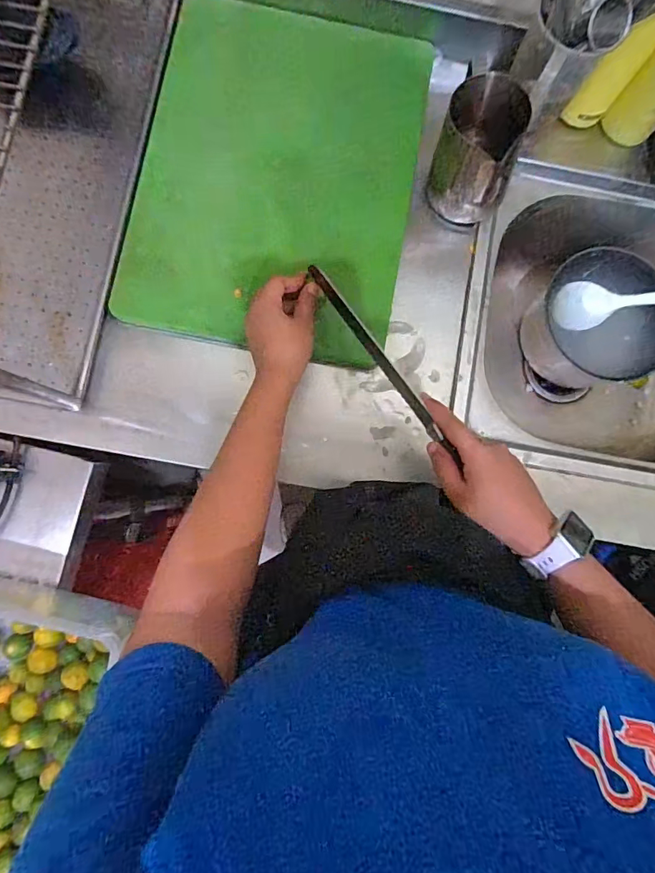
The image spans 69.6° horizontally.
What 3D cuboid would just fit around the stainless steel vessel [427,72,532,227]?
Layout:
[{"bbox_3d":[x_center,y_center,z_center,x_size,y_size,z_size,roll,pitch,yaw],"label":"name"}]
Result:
[{"bbox_3d":[0.151,-0.285,0.480,0.073,0.110,0.085,4,84,-1],"label":"stainless steel vessel"}]

